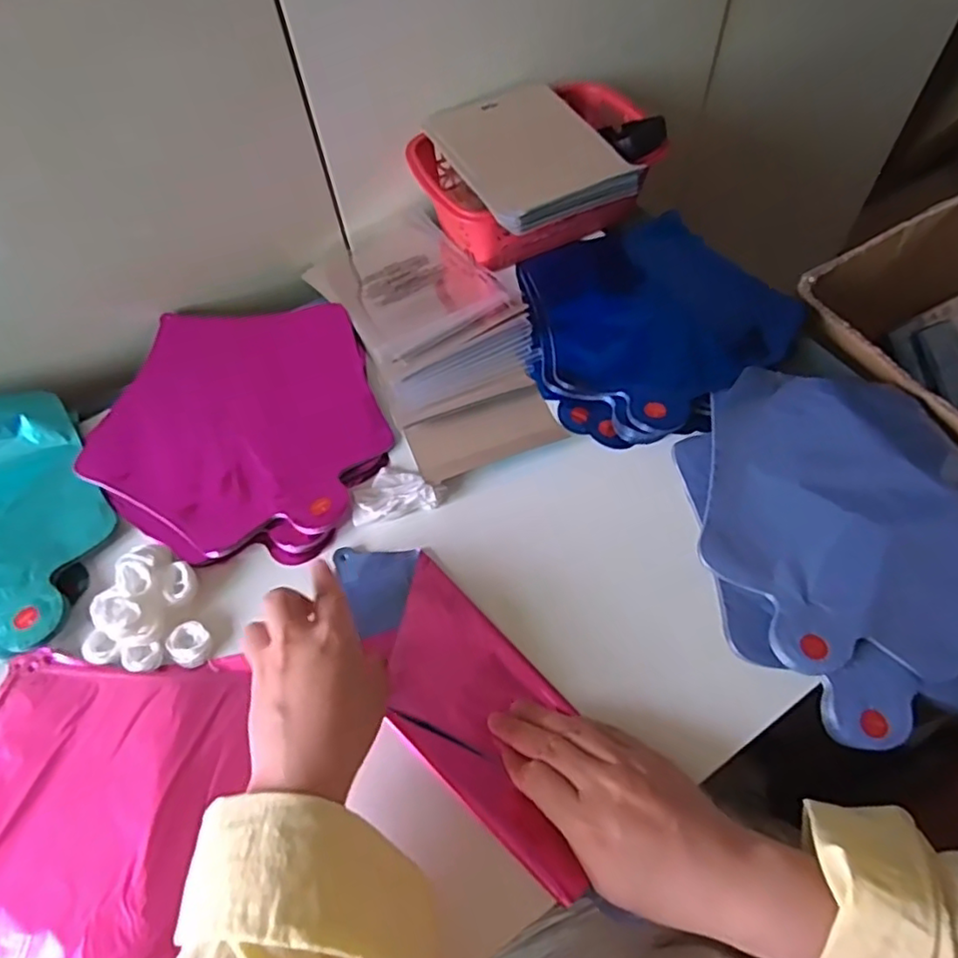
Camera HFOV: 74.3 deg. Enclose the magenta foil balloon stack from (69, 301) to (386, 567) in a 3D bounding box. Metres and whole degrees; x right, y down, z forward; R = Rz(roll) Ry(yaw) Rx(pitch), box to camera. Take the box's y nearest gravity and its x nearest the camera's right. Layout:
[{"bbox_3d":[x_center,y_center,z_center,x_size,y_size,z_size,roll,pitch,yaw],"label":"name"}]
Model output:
[{"bbox_3d":[-0.186,-0.049,0.501,0.227,0.016,0.231,5,57,8],"label":"magenta foil balloon stack"}]

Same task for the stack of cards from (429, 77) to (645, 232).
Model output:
[{"bbox_3d":[0.043,-0.278,0.536,0.126,0.020,0.179,-24,60,-10],"label":"stack of cards"}]

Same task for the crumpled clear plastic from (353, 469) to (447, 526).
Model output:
[{"bbox_3d":[-0.058,0.009,0.456,0.064,0.015,0.041,-9,57,-1],"label":"crumpled clear plastic"}]

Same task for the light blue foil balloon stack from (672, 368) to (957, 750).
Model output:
[{"bbox_3d":[0.262,0.030,0.430,0.235,0.034,0.238,-17,57,-6],"label":"light blue foil balloon stack"}]

